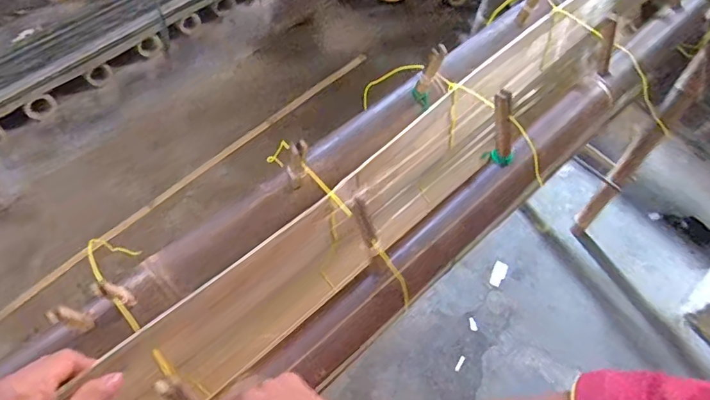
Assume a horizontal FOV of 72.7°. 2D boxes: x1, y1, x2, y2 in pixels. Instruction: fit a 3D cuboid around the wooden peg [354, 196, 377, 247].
[{"bbox_3d":[0.008,0.018,0.398,0.010,0.048,0.008,-31,34,-20],"label":"wooden peg"}]

